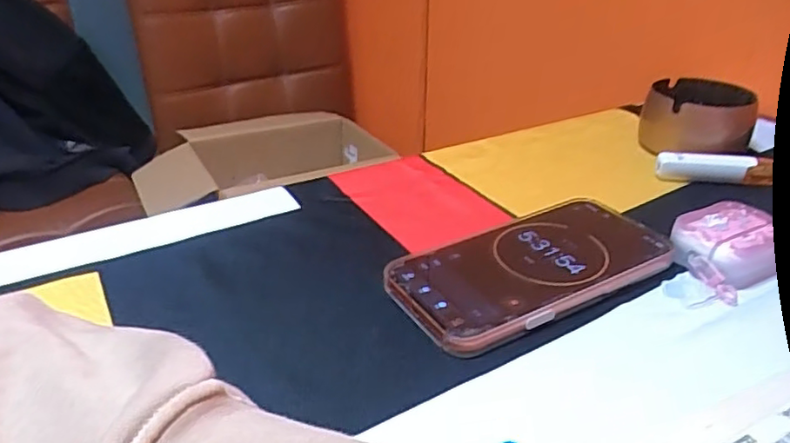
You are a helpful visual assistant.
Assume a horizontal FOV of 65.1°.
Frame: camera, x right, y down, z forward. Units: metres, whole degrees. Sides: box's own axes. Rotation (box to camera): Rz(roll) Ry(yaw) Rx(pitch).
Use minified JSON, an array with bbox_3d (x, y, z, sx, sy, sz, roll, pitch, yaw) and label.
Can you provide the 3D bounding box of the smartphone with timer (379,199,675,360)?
[{"bbox_3d":[0.079,0.026,0.363,0.164,0.013,0.085,-17,35,-28],"label":"smartphone with timer"}]

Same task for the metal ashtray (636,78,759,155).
[{"bbox_3d":[0.254,-0.088,0.523,0.086,0.048,0.090,17,34,29],"label":"metal ashtray"}]

